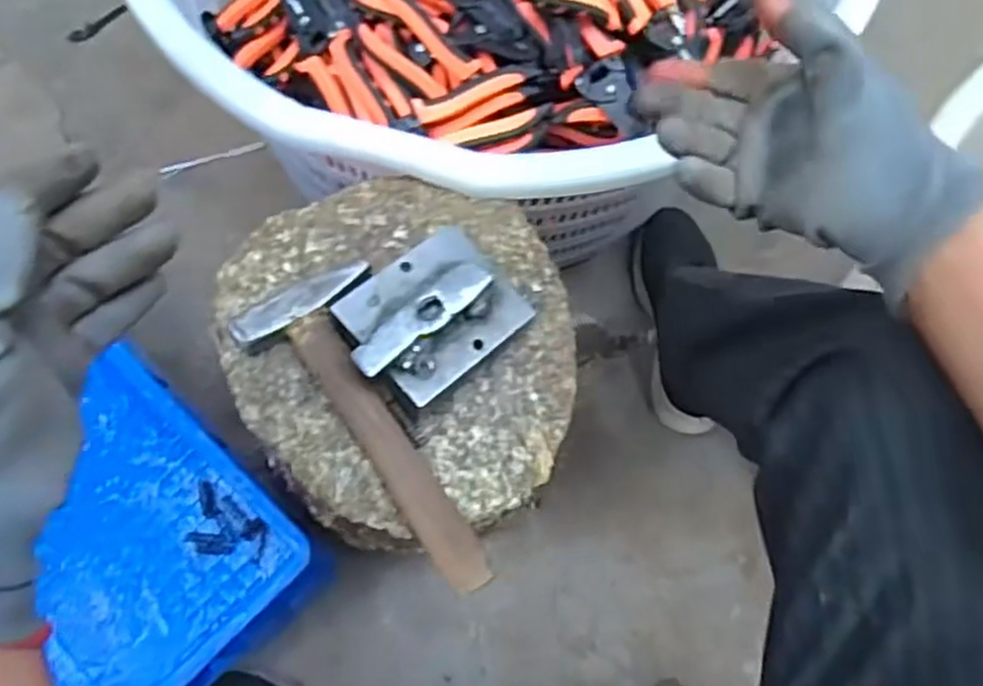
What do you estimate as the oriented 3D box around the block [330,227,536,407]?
[{"bbox_3d":[-0.037,-0.015,0.462,0.099,0.058,0.080,-42,77,-14],"label":"block"}]

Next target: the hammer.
[{"bbox_3d":[-0.061,0.048,0.450,0.086,0.035,0.207,-36,76,-12],"label":"hammer"}]

